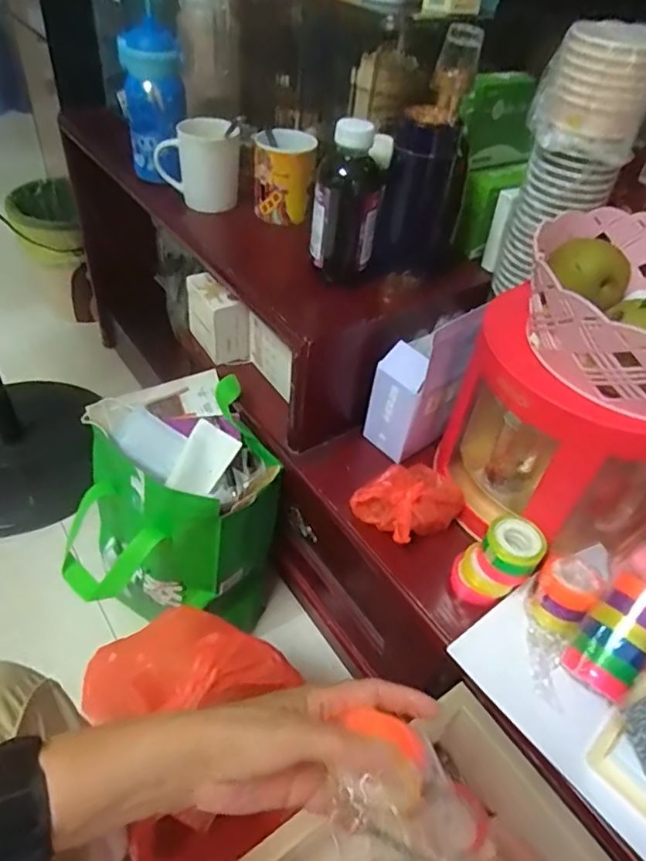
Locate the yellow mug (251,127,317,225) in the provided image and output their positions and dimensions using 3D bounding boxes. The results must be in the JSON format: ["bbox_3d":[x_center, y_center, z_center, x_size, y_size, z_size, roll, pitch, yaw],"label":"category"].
[{"bbox_3d":[-0.054,-0.342,0.783,0.080,0.104,0.073,4,44,-4],"label":"yellow mug"}]

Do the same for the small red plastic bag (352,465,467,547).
[{"bbox_3d":[0.094,0.076,0.643,0.098,0.061,0.092,-23,52,-28],"label":"small red plastic bag"}]

